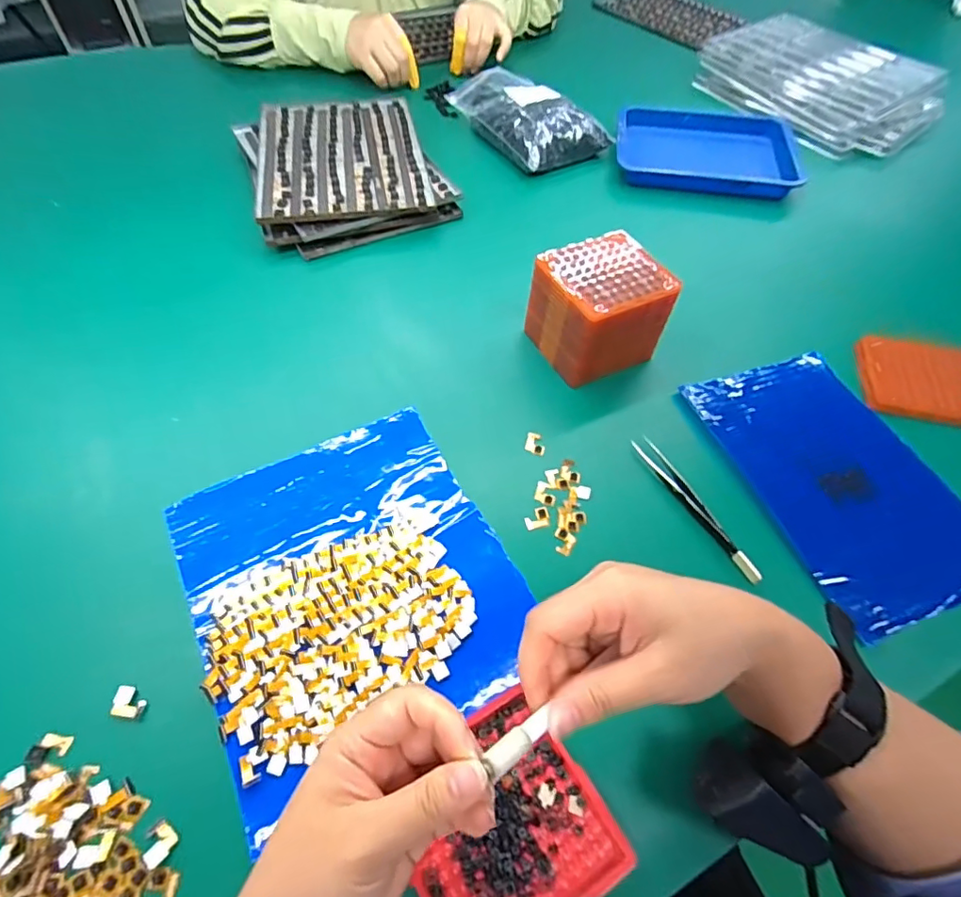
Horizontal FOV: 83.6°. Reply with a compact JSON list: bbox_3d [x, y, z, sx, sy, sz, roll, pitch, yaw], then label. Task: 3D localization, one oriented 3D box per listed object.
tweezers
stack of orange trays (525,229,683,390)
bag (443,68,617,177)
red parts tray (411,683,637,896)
[{"bbox_3d":[0.153,0.041,0.389,0.014,0.010,0.128,-20,58,-16],"label":"tweezers"},{"bbox_3d":[0.099,-0.117,0.456,0.088,0.078,0.083,-23,59,-18],"label":"stack of orange trays"},{"bbox_3d":[0.058,-0.421,0.679,0.119,0.057,0.188,-30,62,-22],"label":"bag"},{"bbox_3d":[0.011,0.191,0.275,0.097,0.011,0.099,-24,60,-19],"label":"red parts tray"}]

